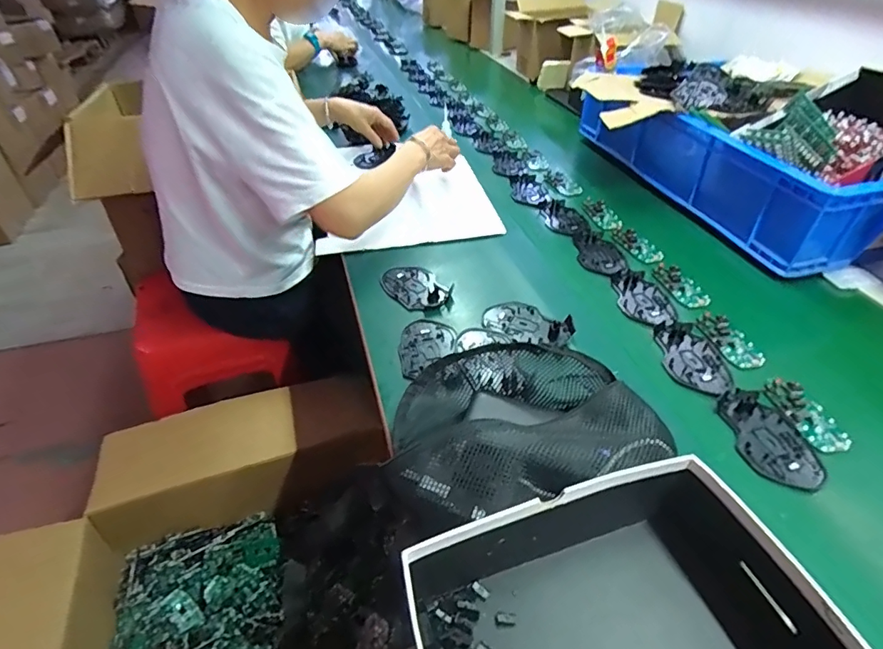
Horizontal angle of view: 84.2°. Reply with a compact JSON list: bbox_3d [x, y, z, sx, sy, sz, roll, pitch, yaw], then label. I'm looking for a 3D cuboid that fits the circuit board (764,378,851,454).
[{"bbox_3d":[0.394,0.097,0.529,0.047,0.008,0.092,-14,46,-6],"label":"circuit board"}]

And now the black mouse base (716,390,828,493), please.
[{"bbox_3d":[0.340,0.121,0.512,0.071,0.020,0.117,-8,42,-10],"label":"black mouse base"}]

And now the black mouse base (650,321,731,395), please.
[{"bbox_3d":[0.306,0.043,0.603,0.067,0.015,0.117,2,41,2],"label":"black mouse base"}]

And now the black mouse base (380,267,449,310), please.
[{"bbox_3d":[-0.039,-0.053,0.702,0.075,0.008,0.105,-18,44,-20],"label":"black mouse base"}]

